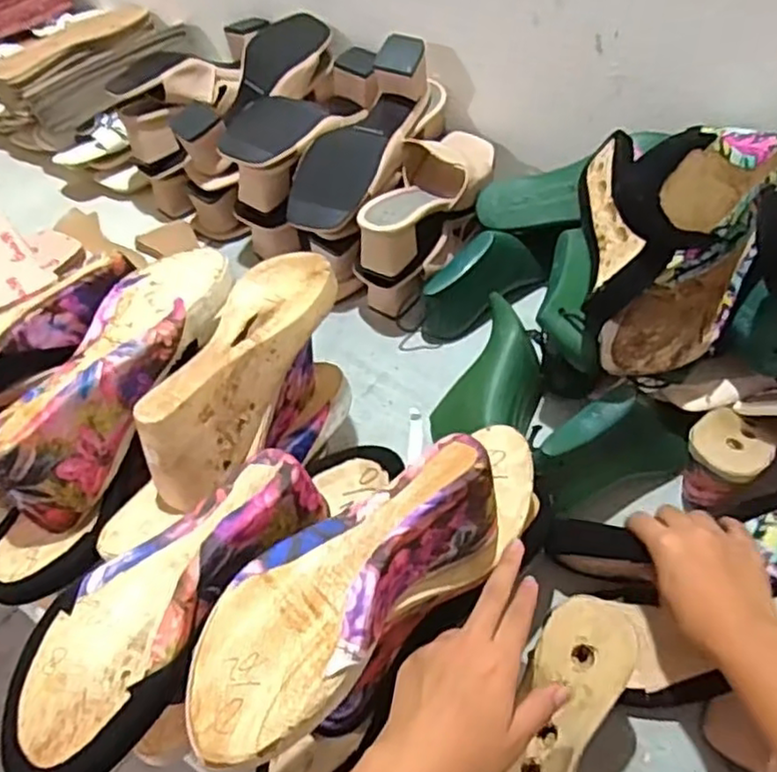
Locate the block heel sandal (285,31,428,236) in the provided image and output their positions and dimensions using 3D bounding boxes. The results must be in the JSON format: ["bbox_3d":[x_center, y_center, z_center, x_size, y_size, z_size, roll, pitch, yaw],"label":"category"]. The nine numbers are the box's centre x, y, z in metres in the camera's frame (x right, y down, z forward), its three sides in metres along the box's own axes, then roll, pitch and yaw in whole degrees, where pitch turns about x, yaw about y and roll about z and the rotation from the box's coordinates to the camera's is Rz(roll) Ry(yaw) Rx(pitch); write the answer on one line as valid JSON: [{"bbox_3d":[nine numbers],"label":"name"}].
[{"bbox_3d":[-0.016,-0.265,0.753,0.097,0.083,0.236,26,83,23],"label":"block heel sandal"}]

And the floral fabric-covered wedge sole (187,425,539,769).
[{"bbox_3d":[0.003,0.099,0.400,0.082,0.098,0.276,37,43,28],"label":"floral fabric-covered wedge sole"}]

